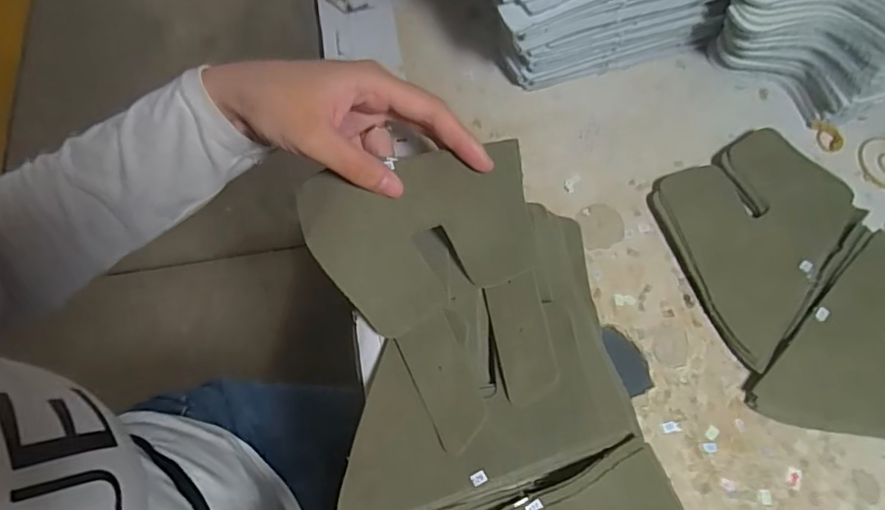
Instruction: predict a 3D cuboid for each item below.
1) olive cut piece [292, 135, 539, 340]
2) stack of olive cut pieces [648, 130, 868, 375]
[{"bbox_3d":[-0.013,-0.008,0.302,0.122,0.008,0.091,-10,88,-2],"label":"olive cut piece"},{"bbox_3d":[0.190,-0.018,0.343,0.106,0.013,0.147,40,71,15],"label":"stack of olive cut pieces"}]

